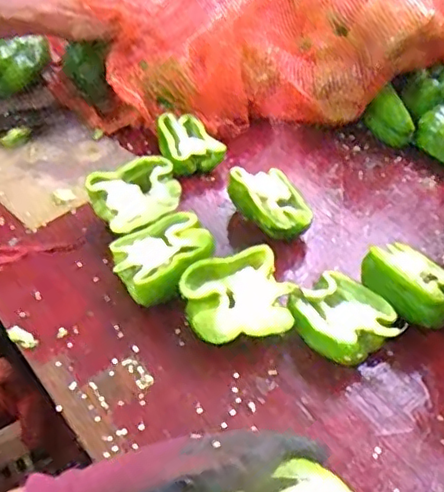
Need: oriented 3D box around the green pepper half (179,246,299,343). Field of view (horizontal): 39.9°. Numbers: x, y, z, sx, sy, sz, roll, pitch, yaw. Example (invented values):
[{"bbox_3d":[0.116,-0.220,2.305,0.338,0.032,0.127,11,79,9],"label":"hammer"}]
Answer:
[{"bbox_3d":[0.016,0.053,0.586,0.102,0.057,0.077,-11,46,-9],"label":"green pepper half"}]

